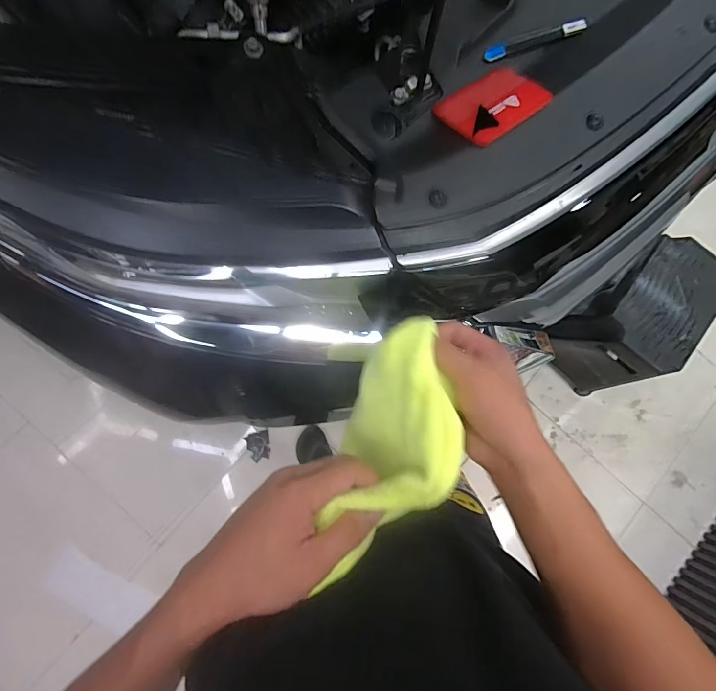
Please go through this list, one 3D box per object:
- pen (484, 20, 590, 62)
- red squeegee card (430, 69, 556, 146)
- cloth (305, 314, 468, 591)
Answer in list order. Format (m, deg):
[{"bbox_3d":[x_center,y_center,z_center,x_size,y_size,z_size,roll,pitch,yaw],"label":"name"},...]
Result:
[{"bbox_3d":[0.198,-0.341,0.440,0.131,0.009,0.015,-23,86,-7],"label":"pen"},{"bbox_3d":[0.138,-0.248,0.406,0.110,0.006,0.073,-36,69,-13],"label":"red squeegee card"},{"bbox_3d":[0.033,0.082,0.327,0.082,0.110,0.201,20,82,-3],"label":"cloth"}]

